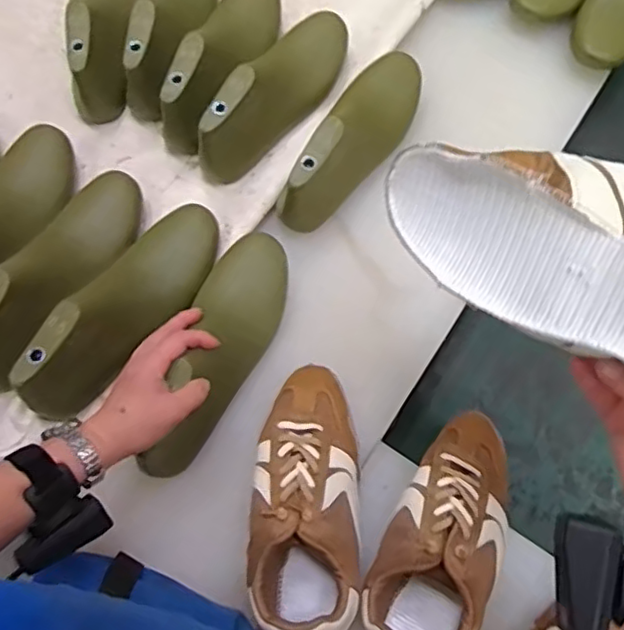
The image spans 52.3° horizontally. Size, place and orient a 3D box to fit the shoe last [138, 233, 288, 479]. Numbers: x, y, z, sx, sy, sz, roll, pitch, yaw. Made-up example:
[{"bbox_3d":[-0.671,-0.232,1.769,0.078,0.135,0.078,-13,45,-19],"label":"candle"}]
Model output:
[{"bbox_3d":[-0.087,0.027,0.600,0.074,0.091,0.252,19,66,6],"label":"shoe last"}]

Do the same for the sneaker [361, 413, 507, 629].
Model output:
[{"bbox_3d":[0.115,0.189,0.546,0.097,0.070,0.239,27,70,9],"label":"sneaker"}]

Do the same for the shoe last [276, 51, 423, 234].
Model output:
[{"bbox_3d":[0.049,-0.202,0.688,0.083,0.084,0.259,27,70,9],"label":"shoe last"}]

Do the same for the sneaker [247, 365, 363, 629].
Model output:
[{"bbox_3d":[-0.004,0.160,0.560,0.088,0.080,0.232,2,68,-1],"label":"sneaker"}]

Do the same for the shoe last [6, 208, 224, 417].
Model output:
[{"bbox_3d":[-0.176,-0.013,0.606,0.080,0.086,0.252,28,70,9],"label":"shoe last"}]

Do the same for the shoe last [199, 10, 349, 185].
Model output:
[{"bbox_3d":[-0.038,-0.263,0.709,0.080,0.077,0.252,30,70,10],"label":"shoe last"}]

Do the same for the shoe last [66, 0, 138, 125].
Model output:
[{"bbox_3d":[-0.245,-0.353,0.747,0.073,0.098,0.241,-6,68,-4],"label":"shoe last"}]

